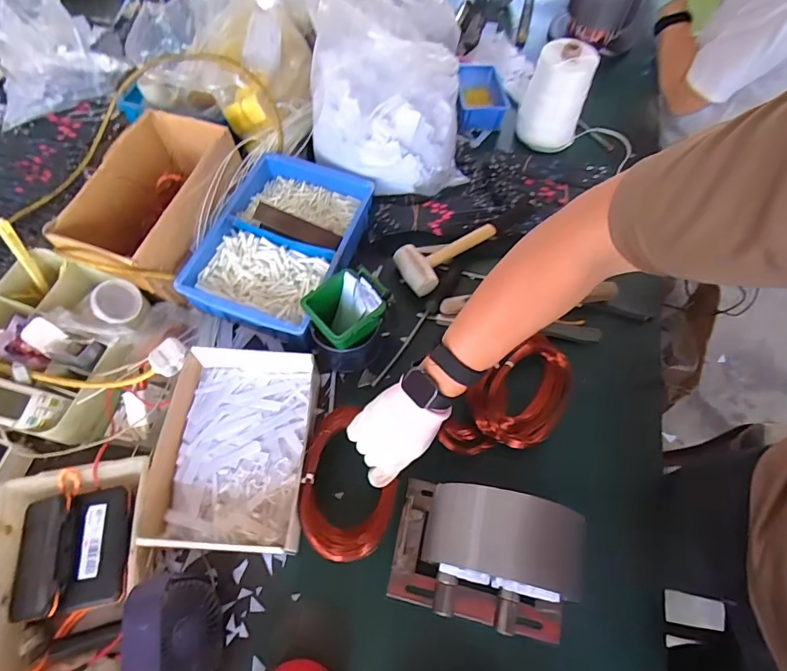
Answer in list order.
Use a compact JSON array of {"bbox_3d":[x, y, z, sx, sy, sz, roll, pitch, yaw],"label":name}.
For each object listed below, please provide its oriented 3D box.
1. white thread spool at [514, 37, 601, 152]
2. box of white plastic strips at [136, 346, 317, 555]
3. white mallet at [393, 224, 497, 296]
[{"bbox_3d":[0.298,-0.427,0.819,0.102,0.167,0.108,0,63,0],"label":"white thread spool"},{"bbox_3d":[-0.200,0.141,0.572,0.192,0.074,0.246,3,62,-1],"label":"box of white plastic strips"},{"bbox_3d":[0.084,-0.142,0.729,0.168,0.045,0.085,-36,69,-19],"label":"white mallet"}]

